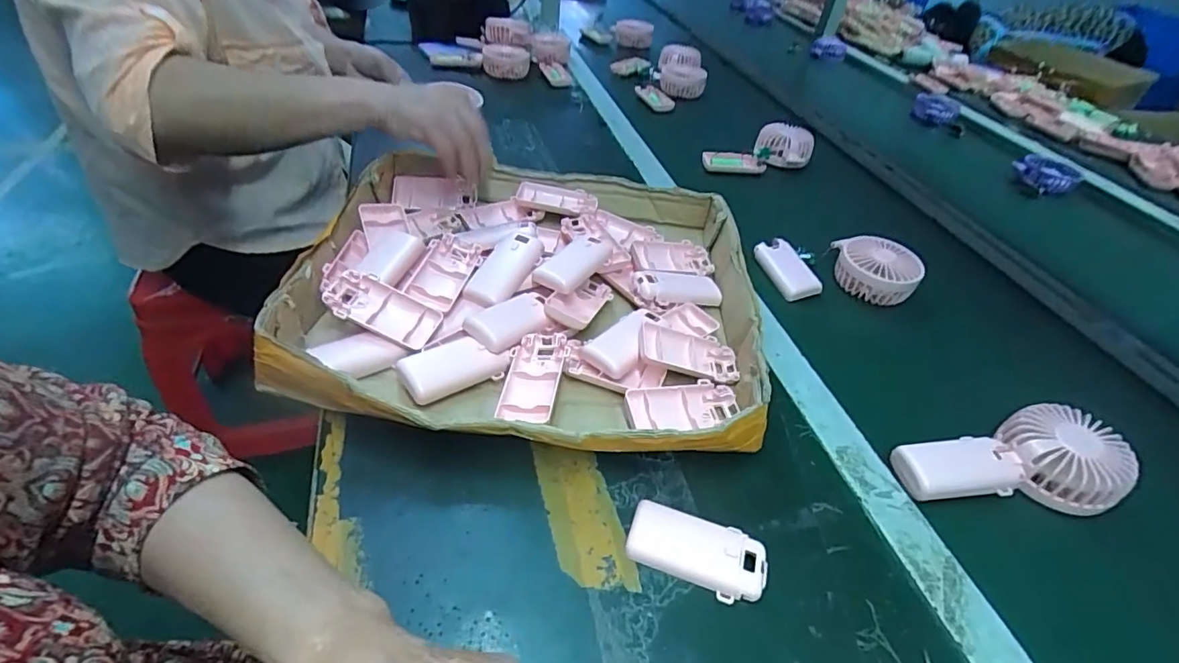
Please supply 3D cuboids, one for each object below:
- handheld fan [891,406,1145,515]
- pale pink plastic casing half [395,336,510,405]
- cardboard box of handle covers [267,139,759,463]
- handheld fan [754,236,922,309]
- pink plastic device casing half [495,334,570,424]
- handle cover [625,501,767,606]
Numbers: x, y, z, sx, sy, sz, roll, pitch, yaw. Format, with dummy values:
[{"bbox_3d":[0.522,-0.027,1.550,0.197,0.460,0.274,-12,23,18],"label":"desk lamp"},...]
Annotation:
[{"bbox_3d":[0.336,0.106,0.421,0.170,0.040,0.080,-4,44,-13],"label":"handheld fan"},{"bbox_3d":[-0.110,0.028,0.433,0.082,0.021,0.039,-19,49,-26],"label":"pale pink plastic casing half"},{"bbox_3d":[-0.050,-0.049,0.518,0.391,0.066,0.383,5,43,-2],"label":"cardboard box of handle covers"},{"bbox_3d":[0.282,-0.078,0.613,0.159,0.047,0.085,6,43,-2],"label":"handheld fan"},{"bbox_3d":[-0.046,0.036,0.439,0.046,0.017,0.090,11,43,4],"label":"pink plastic device casing half"},{"bbox_3d":[0.073,0.148,0.363,0.091,0.015,0.045,20,44,13],"label":"handle cover"}]

